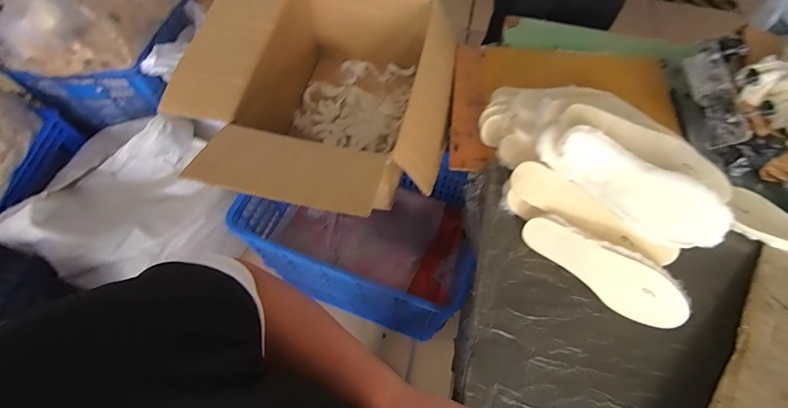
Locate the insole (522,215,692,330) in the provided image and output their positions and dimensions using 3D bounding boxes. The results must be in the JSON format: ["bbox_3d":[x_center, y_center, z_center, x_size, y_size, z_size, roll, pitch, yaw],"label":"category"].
[{"bbox_3d":[0.344,0.106,0.600,0.264,0.097,0.017,38,36,12],"label":"insole"}]

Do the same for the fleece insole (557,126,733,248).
[{"bbox_3d":[0.379,-0.022,0.578,0.266,0.098,0.032,32,33,7],"label":"fleece insole"}]

